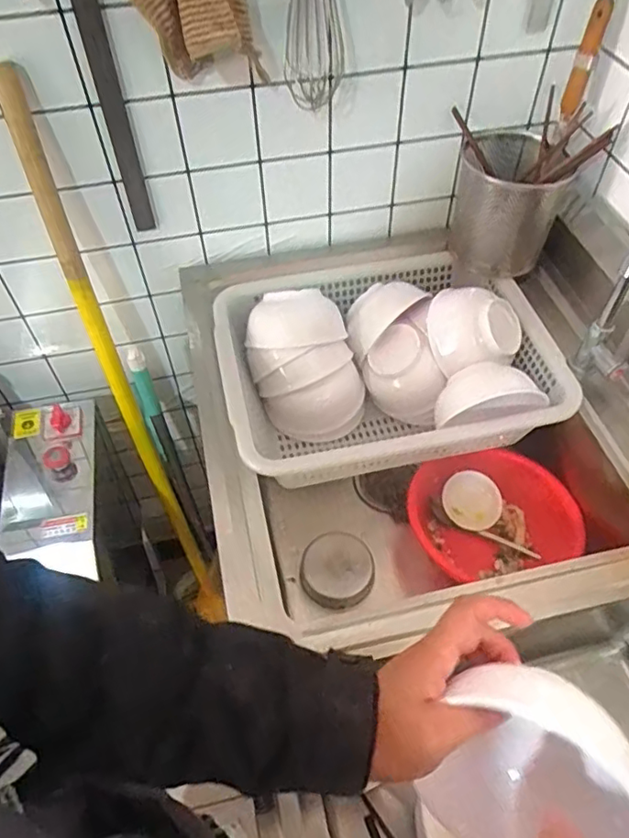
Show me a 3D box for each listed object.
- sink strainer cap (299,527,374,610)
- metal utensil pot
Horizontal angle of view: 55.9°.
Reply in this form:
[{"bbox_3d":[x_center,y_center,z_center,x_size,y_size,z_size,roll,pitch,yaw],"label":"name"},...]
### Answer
[{"bbox_3d":[0.034,0.200,0.800,0.095,0.027,0.104,-1,53,1],"label":"sink strainer cap"},{"bbox_3d":[0.273,-0.311,0.873,0.123,0.146,0.145,-3,53,-1],"label":"metal utensil pot"}]

